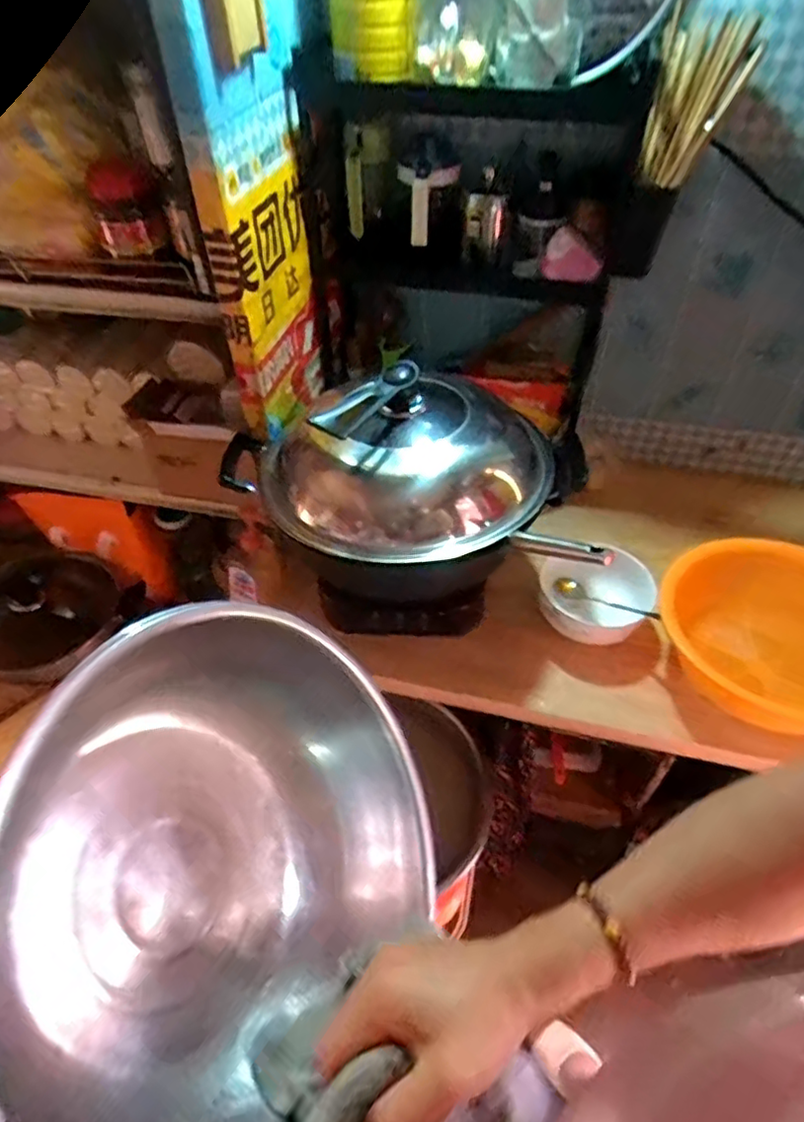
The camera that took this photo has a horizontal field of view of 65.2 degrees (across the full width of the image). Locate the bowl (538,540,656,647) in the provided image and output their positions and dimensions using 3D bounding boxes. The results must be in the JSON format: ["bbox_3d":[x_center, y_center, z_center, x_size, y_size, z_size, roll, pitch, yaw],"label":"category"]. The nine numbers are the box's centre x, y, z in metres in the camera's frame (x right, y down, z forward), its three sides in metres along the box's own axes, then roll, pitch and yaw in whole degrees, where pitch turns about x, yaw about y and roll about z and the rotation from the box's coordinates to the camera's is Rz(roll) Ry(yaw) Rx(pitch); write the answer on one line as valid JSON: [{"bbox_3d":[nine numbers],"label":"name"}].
[{"bbox_3d":[0.267,0.051,0.880,0.153,0.074,0.163,32,55,28],"label":"bowl"}]

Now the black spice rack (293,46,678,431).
[{"bbox_3d":[0.142,-0.441,0.921,0.541,0.403,0.230,-1,47,0],"label":"black spice rack"}]

